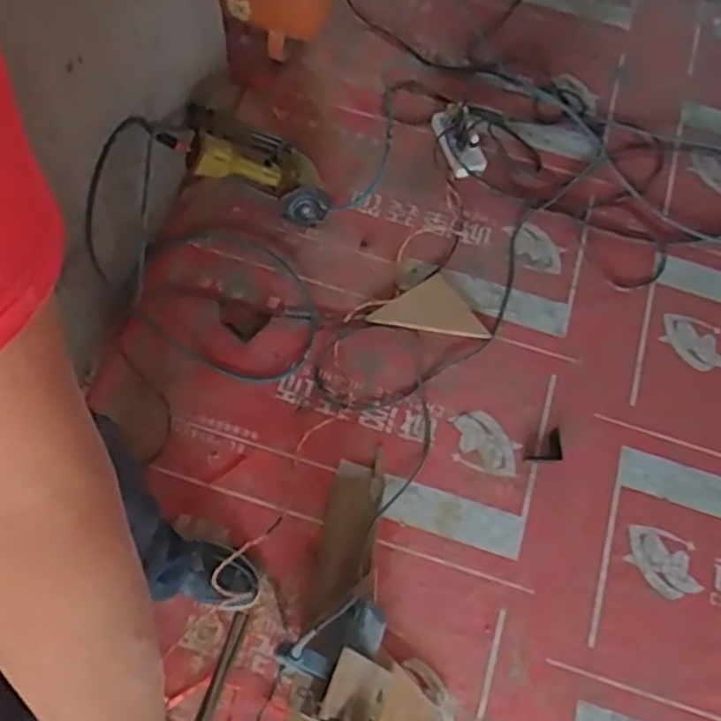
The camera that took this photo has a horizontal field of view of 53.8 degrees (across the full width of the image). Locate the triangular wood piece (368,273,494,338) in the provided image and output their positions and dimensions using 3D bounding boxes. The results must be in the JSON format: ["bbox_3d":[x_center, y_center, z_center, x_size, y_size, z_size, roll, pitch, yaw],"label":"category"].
[{"bbox_3d":[0.157,-0.124,1.547,0.248,0.027,0.132,11,66,6],"label":"triangular wood piece"}]

